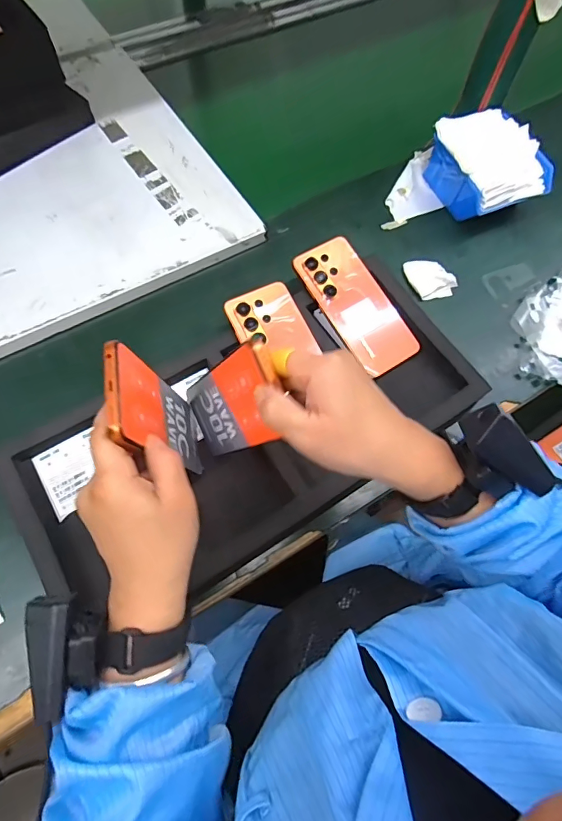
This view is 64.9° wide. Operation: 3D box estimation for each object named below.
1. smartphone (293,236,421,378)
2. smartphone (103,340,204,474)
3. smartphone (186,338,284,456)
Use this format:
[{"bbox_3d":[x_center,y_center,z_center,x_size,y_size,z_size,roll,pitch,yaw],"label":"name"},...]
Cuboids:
[{"bbox_3d":[0.091,-0.126,0.528,0.079,0.008,0.171,-33,85,-16],"label":"smartphone"},{"bbox_3d":[-0.103,0.007,0.379,0.010,0.163,0.072,-11,73,5],"label":"smartphone"},{"bbox_3d":[-0.043,-0.002,0.385,0.011,0.164,0.072,-24,92,-29],"label":"smartphone"}]

